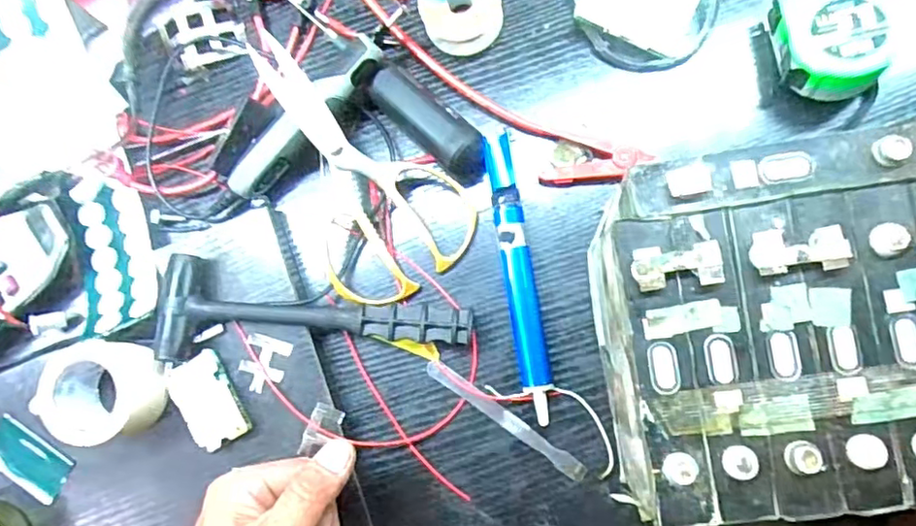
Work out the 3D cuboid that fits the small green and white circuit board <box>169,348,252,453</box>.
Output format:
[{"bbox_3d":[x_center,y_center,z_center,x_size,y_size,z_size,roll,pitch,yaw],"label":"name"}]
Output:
[{"bbox_3d":[-0.165,0.091,0.406,0.036,0.015,0.061,-31,81,3],"label":"small green and white circuit board"}]

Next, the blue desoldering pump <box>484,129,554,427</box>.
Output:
[{"bbox_3d":[0.040,0.005,0.403,0.019,0.020,0.189,-10,83,6],"label":"blue desoldering pump"}]

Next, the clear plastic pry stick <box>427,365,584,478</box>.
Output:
[{"bbox_3d":[0.031,0.101,0.401,0.119,0.007,0.012,35,89,9],"label":"clear plastic pry stick"}]

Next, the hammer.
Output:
[{"bbox_3d":[-0.094,0.042,0.397,0.199,0.023,0.065,8,85,8],"label":"hammer"}]

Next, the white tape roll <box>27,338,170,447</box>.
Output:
[{"bbox_3d":[-0.229,0.082,0.399,0.071,0.045,0.059,11,85,8],"label":"white tape roll"}]

